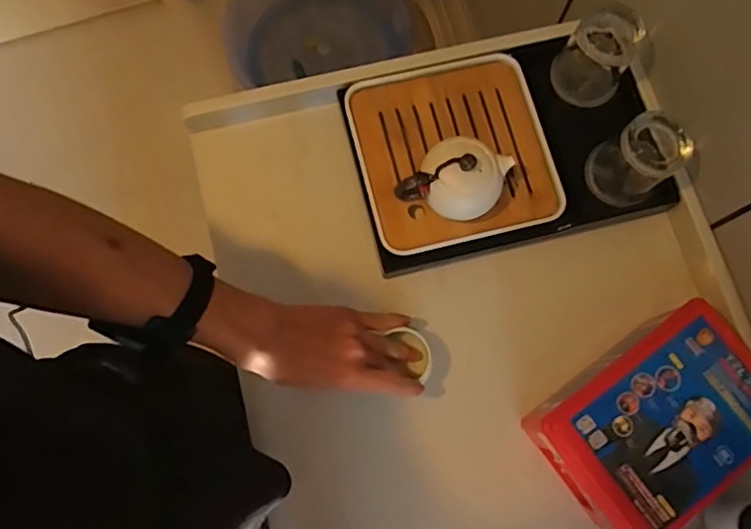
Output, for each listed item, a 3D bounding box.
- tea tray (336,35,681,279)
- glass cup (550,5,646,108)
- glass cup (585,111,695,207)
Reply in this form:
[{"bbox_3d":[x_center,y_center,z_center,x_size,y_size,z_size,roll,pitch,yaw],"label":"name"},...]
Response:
[{"bbox_3d":[0.138,-0.129,0.633,0.317,0.037,0.215,-14,78,-4],"label":"tea tray"},{"bbox_3d":[0.244,-0.229,0.625,0.071,0.095,0.073,0,77,-1],"label":"glass cup"},{"bbox_3d":[0.265,-0.104,0.599,0.069,0.107,0.062,39,79,8],"label":"glass cup"}]

